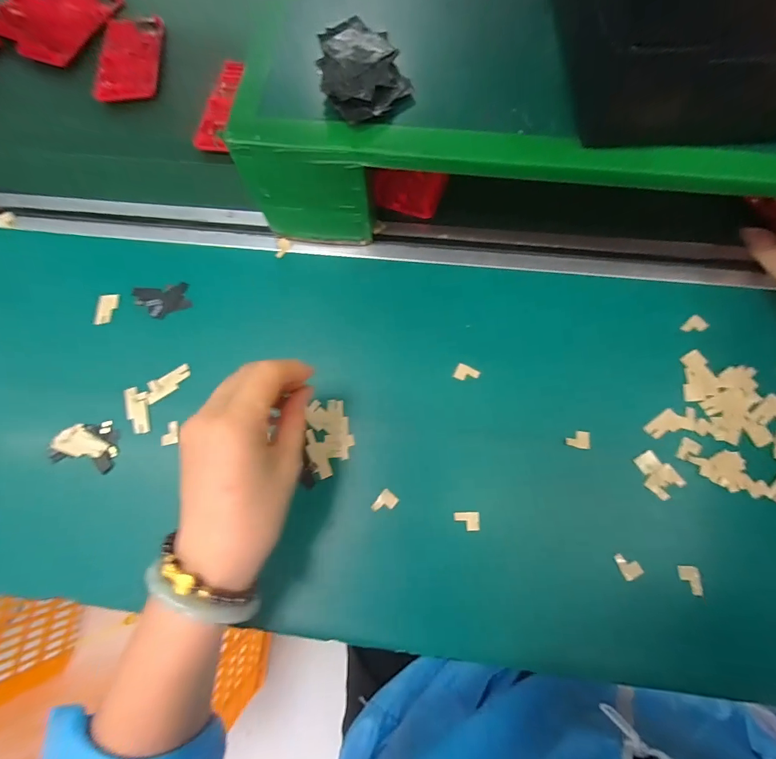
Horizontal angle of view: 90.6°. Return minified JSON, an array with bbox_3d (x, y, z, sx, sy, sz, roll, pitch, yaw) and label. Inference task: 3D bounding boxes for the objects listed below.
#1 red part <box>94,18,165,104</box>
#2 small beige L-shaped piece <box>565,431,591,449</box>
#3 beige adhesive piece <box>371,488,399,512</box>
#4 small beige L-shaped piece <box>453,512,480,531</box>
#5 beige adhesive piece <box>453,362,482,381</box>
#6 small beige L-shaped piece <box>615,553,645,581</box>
[{"bbox_3d":[-0.280,-0.348,0.419,0.069,0.009,0.120,-4,73,0],"label":"red part"},{"bbox_3d":[0.146,0.046,0.296,0.018,0.004,0.013,2,74,3],"label":"small beige L-shaped piece"},{"bbox_3d":[-0.002,0.094,0.291,0.014,0.004,0.019,39,79,12],"label":"beige adhesive piece"},{"bbox_3d":[0.059,0.105,0.285,0.019,0.004,0.013,-3,73,1],"label":"small beige L-shaped piece"},{"bbox_3d":[0.065,-0.005,0.314,0.019,0.004,0.013,24,76,9],"label":"beige adhesive piece"},{"bbox_3d":[0.171,0.132,0.273,0.015,0.004,0.018,-19,67,-6],"label":"small beige L-shaped piece"}]

